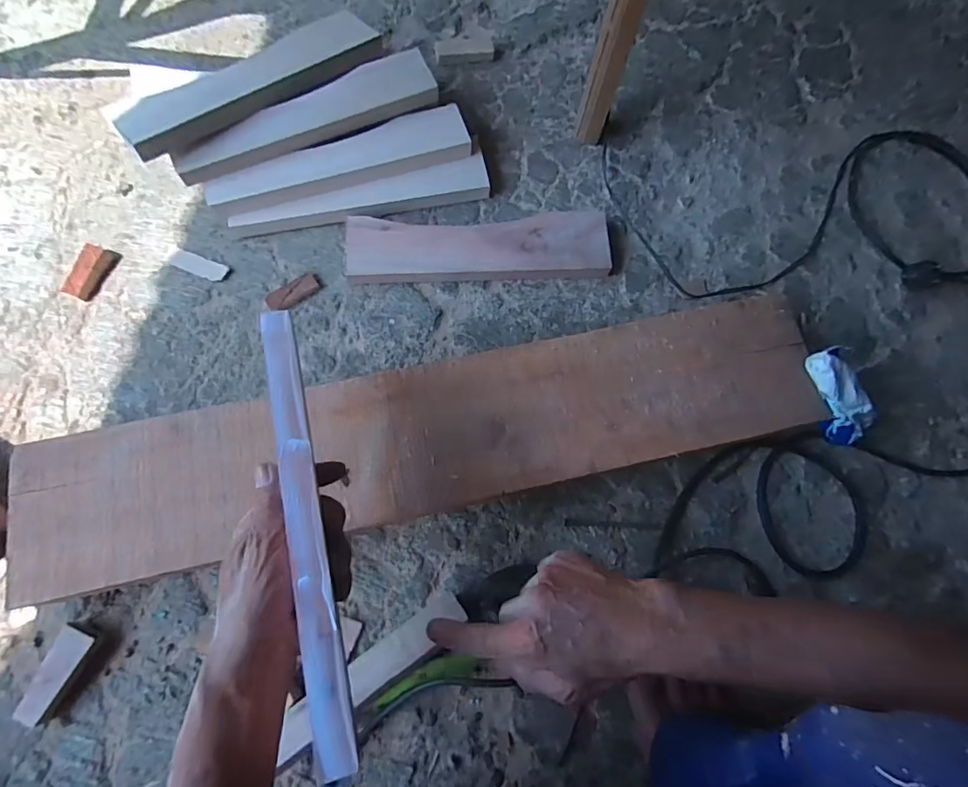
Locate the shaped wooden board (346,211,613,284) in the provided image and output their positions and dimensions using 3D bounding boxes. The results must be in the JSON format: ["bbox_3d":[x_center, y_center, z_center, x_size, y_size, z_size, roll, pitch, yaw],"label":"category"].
[{"bbox_3d":[-0.007,-0.186,0.631,0.321,0.028,0.080,-2,74,-3],"label":"shaped wooden board"}]

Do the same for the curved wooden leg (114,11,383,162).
[{"bbox_3d":[-0.270,-0.375,0.594,0.322,0.037,0.082,-38,79,-12],"label":"curved wooden leg"}]

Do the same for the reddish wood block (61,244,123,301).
[{"bbox_3d":[-0.474,-0.146,0.601,0.034,0.020,0.069,24,74,5],"label":"reddish wood block"}]

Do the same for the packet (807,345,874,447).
[{"bbox_3d":[0.374,0.005,0.524,0.048,0.043,0.129,-43,116,-13],"label":"packet"}]

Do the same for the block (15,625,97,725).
[{"bbox_3d":[-0.409,0.269,0.482,0.028,0.029,0.081,20,74,3],"label":"block"}]

